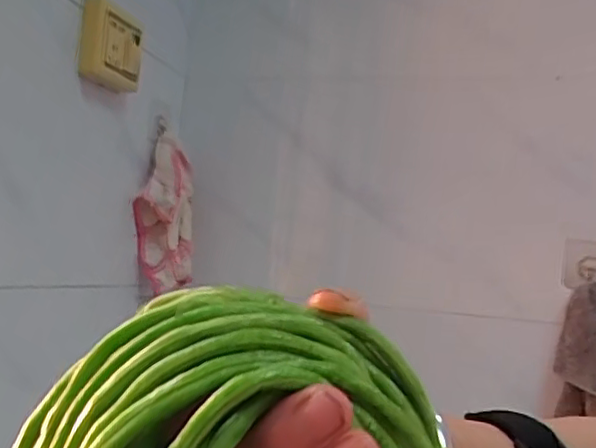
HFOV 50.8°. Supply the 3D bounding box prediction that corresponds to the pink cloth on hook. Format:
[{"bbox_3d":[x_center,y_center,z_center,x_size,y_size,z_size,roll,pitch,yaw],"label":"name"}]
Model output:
[{"bbox_3d":[-0.172,-0.016,0.828,0.072,0.194,0.072,5,-4,-6],"label":"pink cloth on hook"}]

